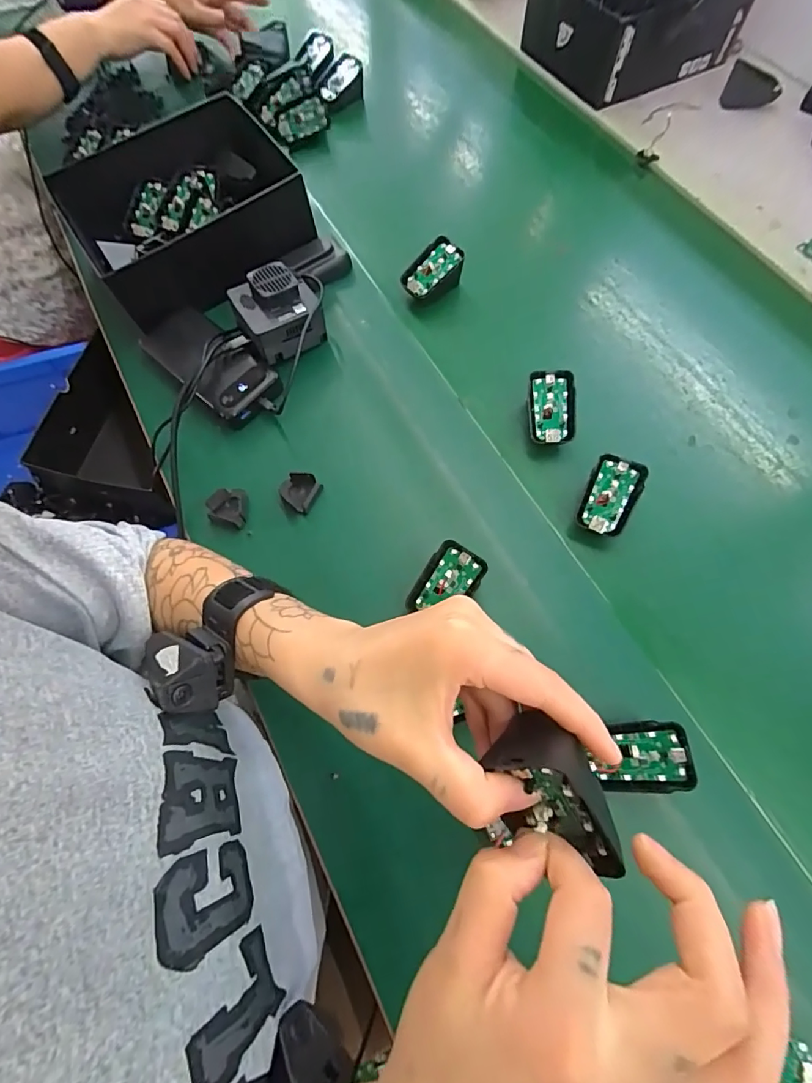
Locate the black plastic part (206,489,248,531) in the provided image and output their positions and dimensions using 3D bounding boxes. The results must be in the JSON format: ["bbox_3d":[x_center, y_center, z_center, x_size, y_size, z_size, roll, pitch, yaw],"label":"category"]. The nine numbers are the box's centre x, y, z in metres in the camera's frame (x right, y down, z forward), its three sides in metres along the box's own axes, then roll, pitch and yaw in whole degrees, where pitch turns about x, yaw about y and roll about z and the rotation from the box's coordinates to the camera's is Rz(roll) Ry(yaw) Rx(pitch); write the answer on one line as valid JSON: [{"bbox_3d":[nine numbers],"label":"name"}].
[{"bbox_3d":[-0.168,-0.032,0.447,0.034,0.017,0.037,-3,69,0],"label":"black plastic part"}]

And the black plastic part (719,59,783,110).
[{"bbox_3d":[0.479,-0.626,0.659,0.070,0.007,0.080,24,86,12],"label":"black plastic part"}]

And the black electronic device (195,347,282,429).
[{"bbox_3d":[-0.169,-0.157,0.487,0.068,0.030,0.068,-38,73,-13],"label":"black electronic device"}]

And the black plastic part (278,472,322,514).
[{"bbox_3d":[-0.101,-0.048,0.450,0.037,0.015,0.034,36,73,13],"label":"black plastic part"}]

